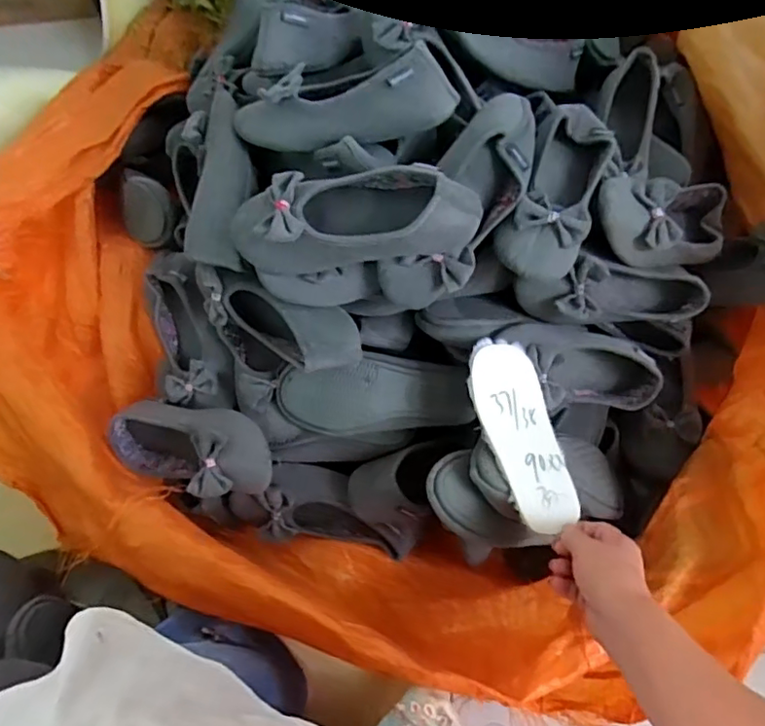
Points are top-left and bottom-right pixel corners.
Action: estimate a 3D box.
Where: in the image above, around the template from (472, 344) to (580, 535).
[{"bbox_3d":[0.144,0.073,0.600,0.071,0.025,0.188,-15,73,-4],"label":"template"}]

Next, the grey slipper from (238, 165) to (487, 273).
[{"bbox_3d":[-0.028,-0.142,0.559,0.237,0.074,0.084,2,68,3],"label":"grey slipper"}]

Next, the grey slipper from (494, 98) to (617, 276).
[{"bbox_3d":[0.192,-0.184,0.636,0.084,0.058,0.226,22,70,11],"label":"grey slipper"}]

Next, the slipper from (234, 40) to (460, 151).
[{"bbox_3d":[-0.042,-0.266,0.601,0.233,0.070,0.073,0,68,2],"label":"slipper"}]

